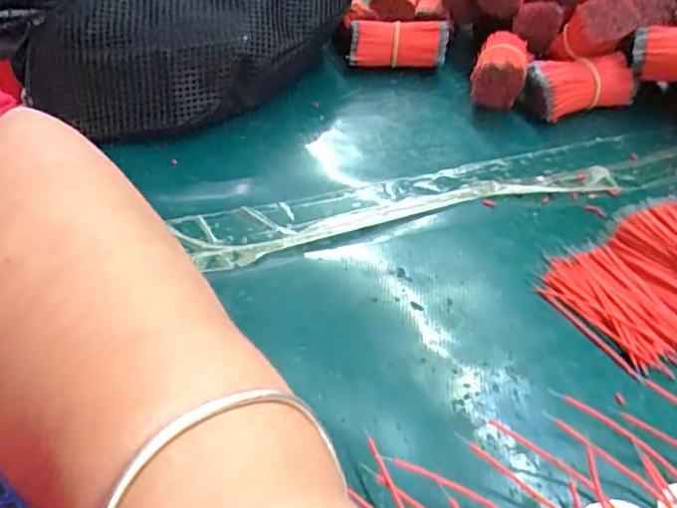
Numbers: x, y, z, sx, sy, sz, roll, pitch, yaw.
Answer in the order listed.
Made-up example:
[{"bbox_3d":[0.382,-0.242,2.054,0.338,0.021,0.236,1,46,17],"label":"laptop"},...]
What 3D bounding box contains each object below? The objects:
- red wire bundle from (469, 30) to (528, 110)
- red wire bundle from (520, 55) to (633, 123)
[{"bbox_3d":[0.113,-0.125,0.417,0.033,0.037,0.059,13,42,15],"label":"red wire bundle"},{"bbox_3d":[0.161,-0.111,0.402,0.069,0.034,0.026,-12,42,-13],"label":"red wire bundle"}]

